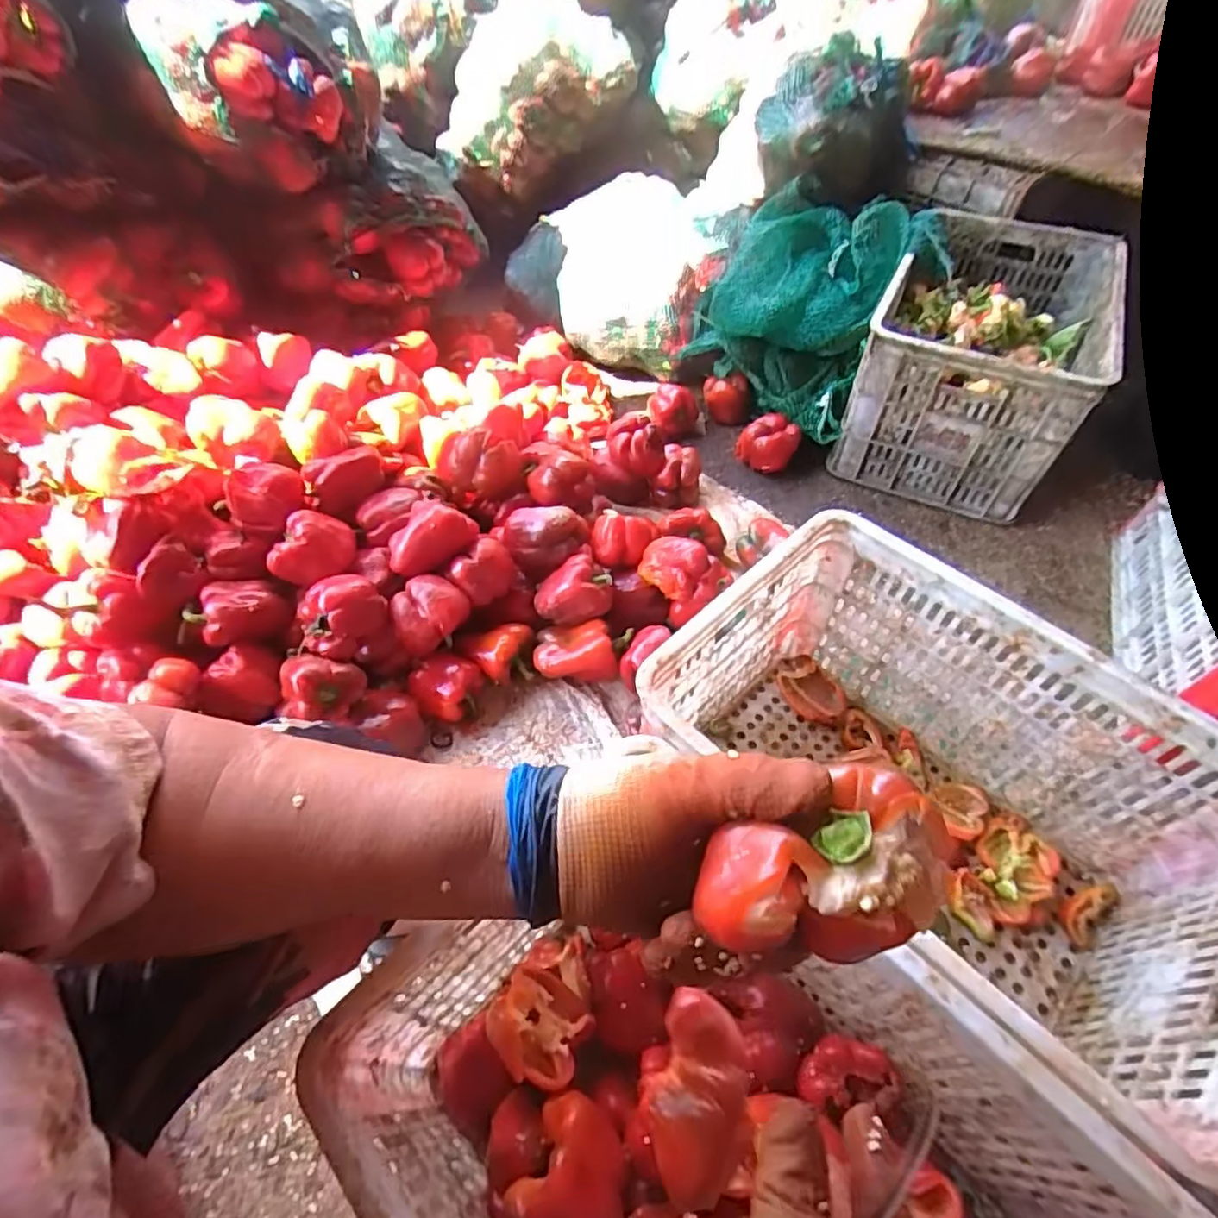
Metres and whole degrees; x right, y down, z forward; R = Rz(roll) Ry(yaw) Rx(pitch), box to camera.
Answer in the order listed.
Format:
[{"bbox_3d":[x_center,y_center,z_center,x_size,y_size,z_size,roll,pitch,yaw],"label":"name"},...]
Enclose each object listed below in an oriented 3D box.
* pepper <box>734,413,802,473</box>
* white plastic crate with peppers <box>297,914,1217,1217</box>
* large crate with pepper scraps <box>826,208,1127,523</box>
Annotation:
[{"bbox_3d":[0.301,-0.315,1.193,0.096,0.072,0.090,0,53,0],"label":"pepper"},{"bbox_3d":[0.102,0.432,0.474,0.356,0.262,0.471,-37,61,-24],"label":"white plastic crate with peppers"},{"bbox_3d":[0.681,-0.475,1.181,0.345,0.292,0.522,21,56,16],"label":"large crate with pepper scraps"}]

